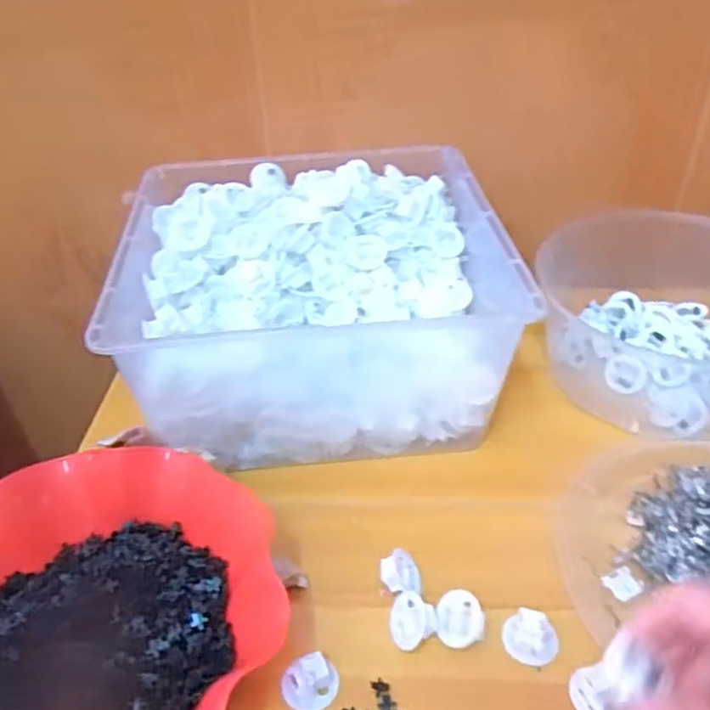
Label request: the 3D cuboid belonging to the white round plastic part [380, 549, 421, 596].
[{"bbox_3d":[0.031,0.144,0.451,0.014,0.032,0.029,-32,50,32],"label":"white round plastic part"}]

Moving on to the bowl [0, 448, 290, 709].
[{"bbox_3d":[-0.154,0.158,0.399,0.216,0.080,0.202,-1,39,1],"label":"bowl"}]

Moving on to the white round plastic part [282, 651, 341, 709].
[{"bbox_3d":[-0.026,0.192,0.399,0.033,0.012,0.030,-1,39,1],"label":"white round plastic part"}]

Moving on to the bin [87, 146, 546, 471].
[{"bbox_3d":[-0.030,-0.047,0.569,0.291,0.138,0.254,-5,39,-4],"label":"bin"}]

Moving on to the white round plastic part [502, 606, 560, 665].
[{"bbox_3d":[0.109,0.174,0.421,0.029,0.012,0.032,-31,47,-31],"label":"white round plastic part"}]

